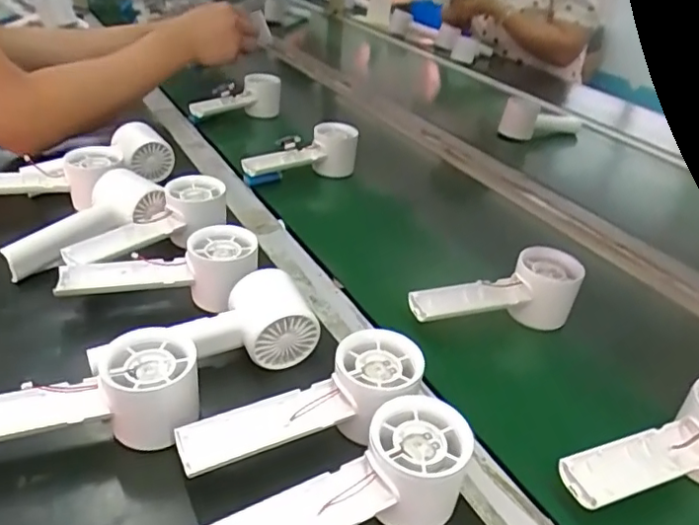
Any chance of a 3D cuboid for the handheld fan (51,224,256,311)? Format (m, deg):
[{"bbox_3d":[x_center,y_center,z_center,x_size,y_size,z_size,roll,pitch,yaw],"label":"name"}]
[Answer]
[{"bbox_3d":[-0.157,0.008,0.473,0.155,0.057,0.054,-3,34,-12],"label":"handheld fan"}]

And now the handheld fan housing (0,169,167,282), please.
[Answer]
[{"bbox_3d":[-0.244,-0.037,0.527,0.066,0.041,0.148,29,53,30],"label":"handheld fan housing"}]

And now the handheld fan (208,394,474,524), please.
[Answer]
[{"bbox_3d":[-0.005,0.133,0.319,0.161,0.047,0.052,-20,39,-15],"label":"handheld fan"}]

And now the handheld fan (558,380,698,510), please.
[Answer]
[{"bbox_3d":[0.209,0.124,0.367,0.158,0.050,0.056,-11,36,-23],"label":"handheld fan"}]

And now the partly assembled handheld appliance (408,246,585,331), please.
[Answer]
[{"bbox_3d":[0.126,0.024,0.504,0.154,0.052,0.058,-5,34,-14],"label":"partly assembled handheld appliance"}]

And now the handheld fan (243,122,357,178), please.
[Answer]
[{"bbox_3d":[-0.067,-0.140,0.724,0.149,0.057,0.055,-14,38,-26],"label":"handheld fan"}]

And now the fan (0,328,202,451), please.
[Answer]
[{"bbox_3d":[-0.174,0.087,0.353,0.158,0.057,0.066,-2,34,-11],"label":"fan"}]

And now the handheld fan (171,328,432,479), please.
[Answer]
[{"bbox_3d":[-0.028,0.093,0.366,0.159,0.059,0.063,-7,35,-18],"label":"handheld fan"}]

